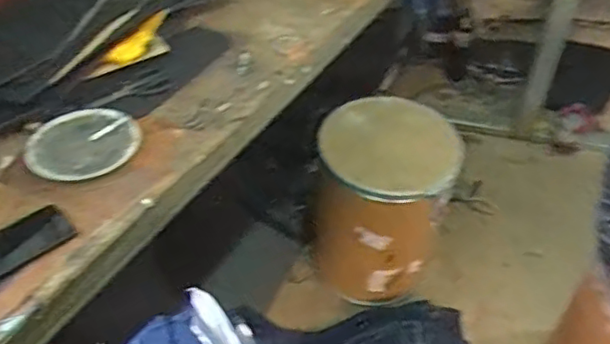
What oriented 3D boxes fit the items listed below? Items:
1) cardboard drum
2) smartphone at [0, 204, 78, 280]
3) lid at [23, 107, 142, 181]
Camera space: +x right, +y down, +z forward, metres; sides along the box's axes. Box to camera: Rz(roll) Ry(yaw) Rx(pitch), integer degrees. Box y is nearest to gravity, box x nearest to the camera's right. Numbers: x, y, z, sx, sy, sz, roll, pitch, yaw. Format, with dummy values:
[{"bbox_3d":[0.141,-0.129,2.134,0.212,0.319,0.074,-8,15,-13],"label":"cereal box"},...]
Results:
[{"bbox_3d":[0.207,0.070,1.684,0.342,0.439,0.311,3,45,4],"label":"cardboard drum"},{"bbox_3d":[-0.404,0.105,0.866,0.156,0.012,0.084,-33,53,-29],"label":"smartphone"},{"bbox_3d":[-0.362,-0.049,1.017,0.173,0.021,0.166,0,44,0],"label":"lid"}]

